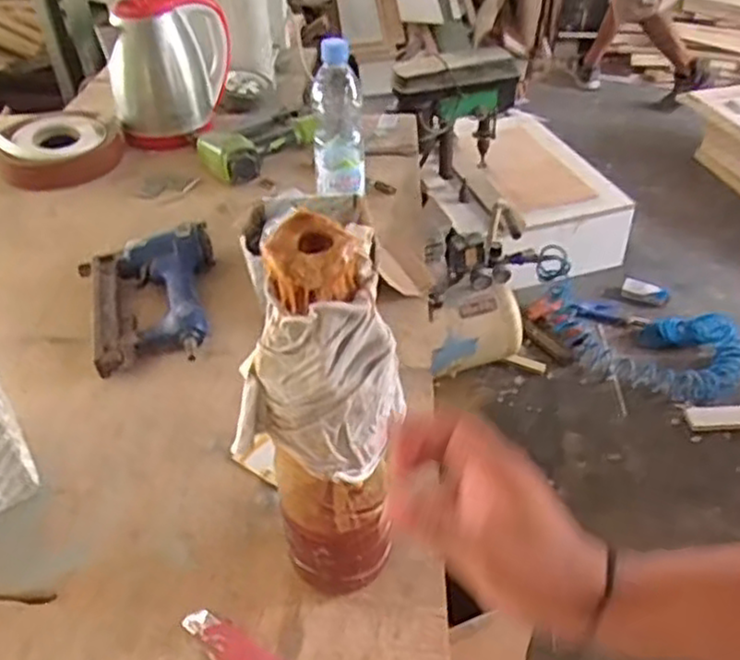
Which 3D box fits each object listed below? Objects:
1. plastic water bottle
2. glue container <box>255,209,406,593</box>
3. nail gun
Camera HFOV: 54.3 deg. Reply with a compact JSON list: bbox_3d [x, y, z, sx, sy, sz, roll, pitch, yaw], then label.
[{"bbox_3d":[-0.044,-0.272,0.929,0.067,0.184,0.072,-4,41,0],"label":"plastic water bottle"},{"bbox_3d":[-0.024,0.067,0.490,0.084,0.283,0.070,7,42,12],"label":"glue container"},{"bbox_3d":[-0.250,-0.040,0.847,0.157,0.057,0.189,-17,42,-15],"label":"nail gun"}]

